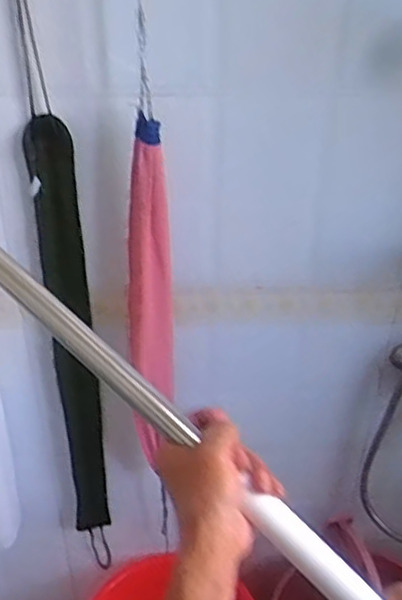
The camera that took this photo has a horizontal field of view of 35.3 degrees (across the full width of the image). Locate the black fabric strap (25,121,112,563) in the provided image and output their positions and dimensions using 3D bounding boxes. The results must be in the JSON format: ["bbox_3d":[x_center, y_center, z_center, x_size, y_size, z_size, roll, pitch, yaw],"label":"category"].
[{"bbox_3d":[-0.209,0.146,1.078,0.073,0.899,0.050,-12,37,-18],"label":"black fabric strap"}]

